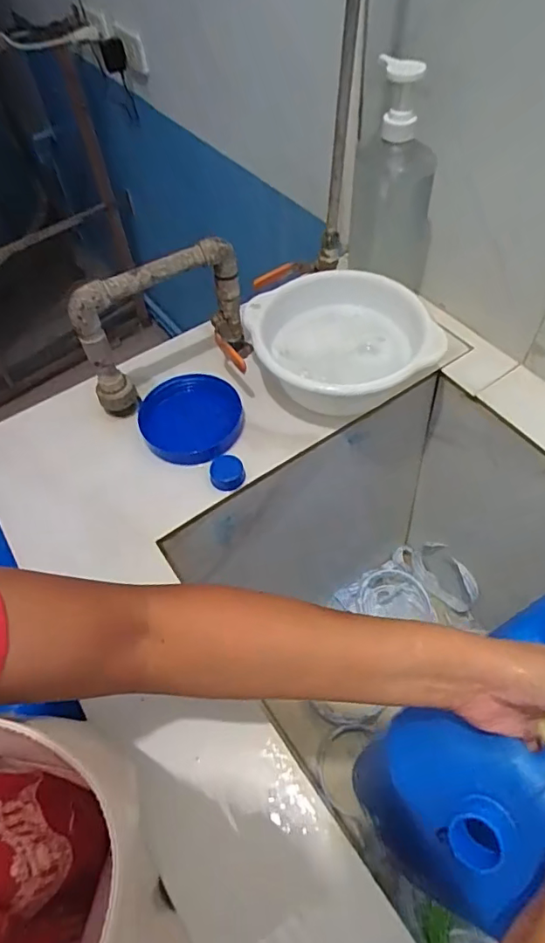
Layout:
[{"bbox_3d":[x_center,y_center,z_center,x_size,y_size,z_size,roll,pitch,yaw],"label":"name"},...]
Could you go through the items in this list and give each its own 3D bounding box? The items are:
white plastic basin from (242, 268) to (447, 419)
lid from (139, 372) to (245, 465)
[{"bbox_3d":[0.080,-0.150,0.649,0.201,0.085,0.203,-2,56,3],"label":"white plastic basin"},{"bbox_3d":[-0.096,-0.062,0.639,0.119,0.025,0.121,-2,56,3],"label":"lid"}]

